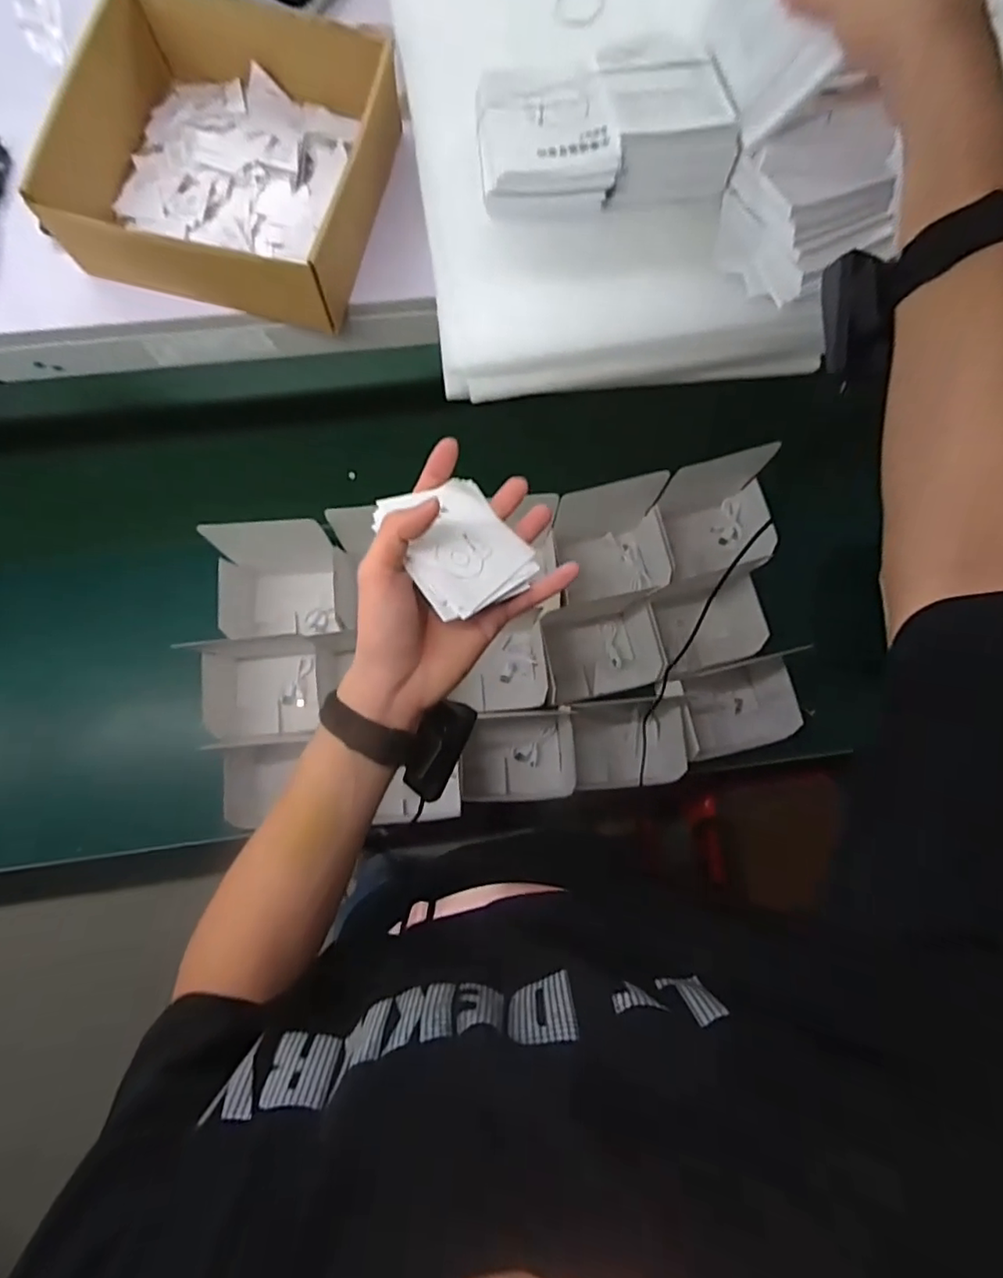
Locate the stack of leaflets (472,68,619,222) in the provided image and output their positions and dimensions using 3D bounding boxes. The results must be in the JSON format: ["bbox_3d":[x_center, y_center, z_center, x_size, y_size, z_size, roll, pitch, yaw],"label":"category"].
[{"bbox_3d":[0.029,-0.336,0.401,0.089,0.033,0.081,-9,81,-4],"label":"stack of leaflets"}]

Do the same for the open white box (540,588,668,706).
[{"bbox_3d":[0.145,0.019,0.845,0.169,0.098,0.119,-10,81,-4],"label":"open white box"}]

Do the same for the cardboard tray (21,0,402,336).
[{"bbox_3d":[-0.201,-0.369,0.451,0.211,0.062,0.224,15,80,0],"label":"cardboard tray"}]

